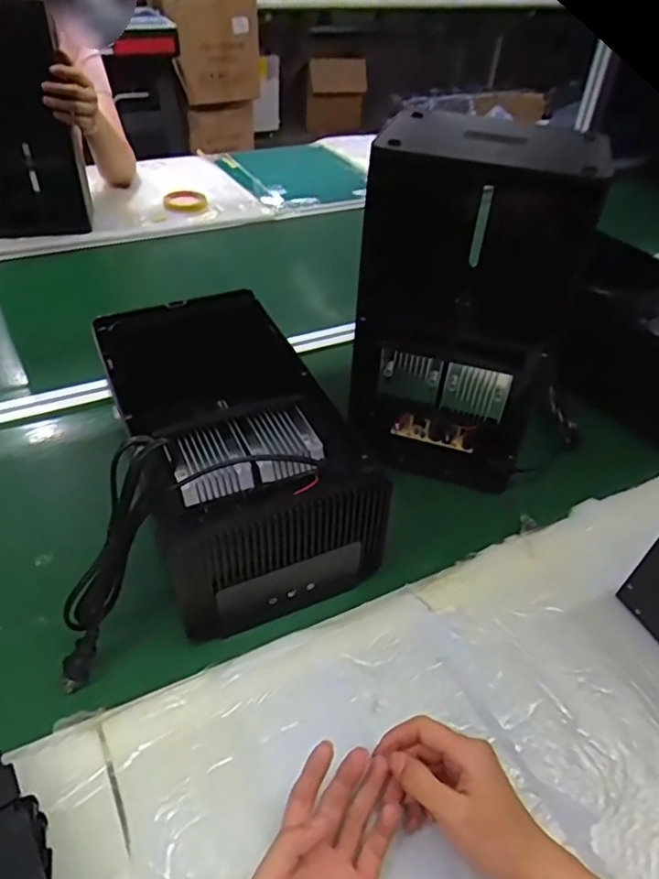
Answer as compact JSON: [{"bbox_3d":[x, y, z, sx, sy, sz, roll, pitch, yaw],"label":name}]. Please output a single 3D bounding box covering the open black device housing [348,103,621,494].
[{"bbox_3d":[0.161,-0.173,0.690,0.195,0.326,0.254,17,45,12],"label":"open black device housing"}]

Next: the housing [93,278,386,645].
[{"bbox_3d":[-0.103,-0.004,0.626,0.189,0.130,0.350,-16,48,-21],"label":"housing"}]

